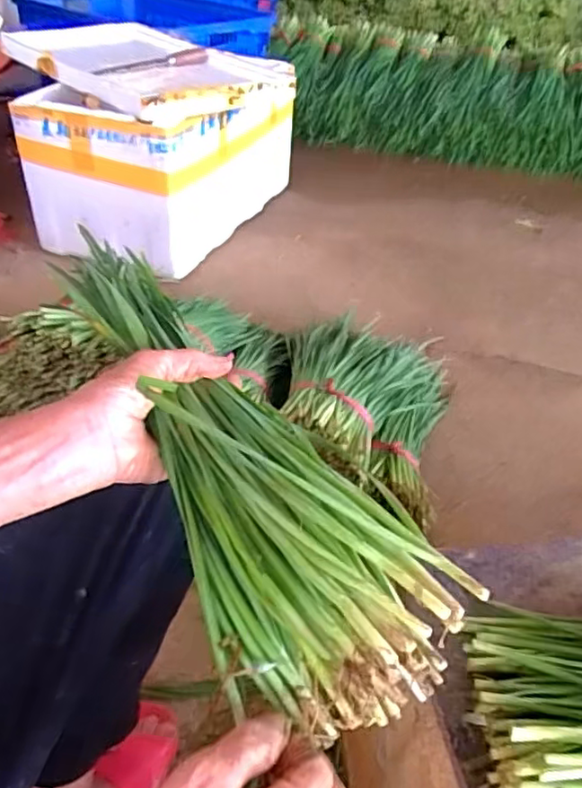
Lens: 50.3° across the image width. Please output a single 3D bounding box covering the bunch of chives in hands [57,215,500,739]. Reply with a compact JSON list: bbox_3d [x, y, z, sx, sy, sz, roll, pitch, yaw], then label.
[{"bbox_3d":[-0.055,0.026,0.406,0.096,0.113,0.409,-20,48,-25],"label":"bunch of chives in hands"}]

